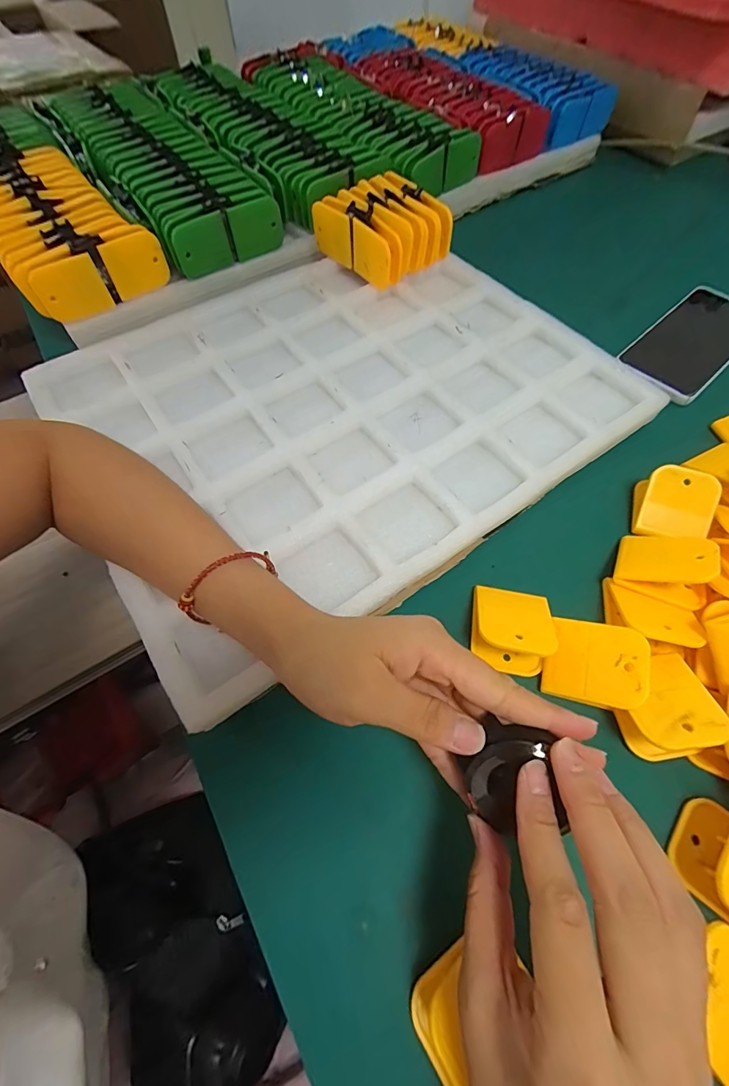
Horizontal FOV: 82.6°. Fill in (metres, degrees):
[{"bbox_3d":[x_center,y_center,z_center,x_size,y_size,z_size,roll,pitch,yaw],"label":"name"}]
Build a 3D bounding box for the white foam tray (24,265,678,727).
[{"bbox_3d":[-0.023,-0.126,0.354,0.418,0.025,0.345,-31,65,-17],"label":"white foam tray"}]

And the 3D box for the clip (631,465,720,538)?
[{"bbox_3d":[0.230,-0.028,0.307,0.047,0.025,0.051,18,61,9],"label":"clip"}]

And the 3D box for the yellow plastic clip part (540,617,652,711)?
[{"bbox_3d":[0.139,0.072,0.250,0.054,0.004,0.048,4,70,32],"label":"yellow plastic clip part"}]

